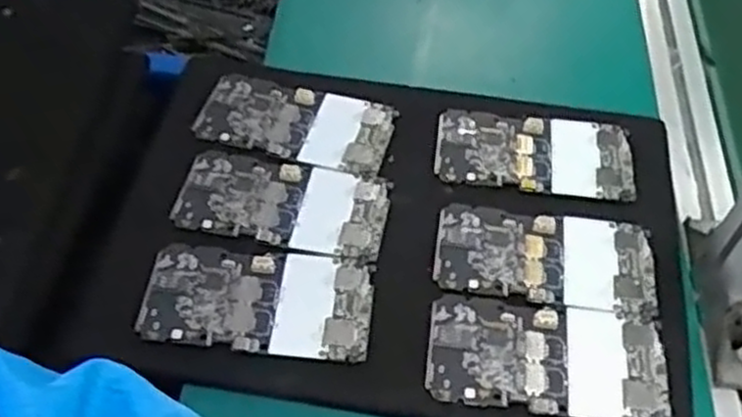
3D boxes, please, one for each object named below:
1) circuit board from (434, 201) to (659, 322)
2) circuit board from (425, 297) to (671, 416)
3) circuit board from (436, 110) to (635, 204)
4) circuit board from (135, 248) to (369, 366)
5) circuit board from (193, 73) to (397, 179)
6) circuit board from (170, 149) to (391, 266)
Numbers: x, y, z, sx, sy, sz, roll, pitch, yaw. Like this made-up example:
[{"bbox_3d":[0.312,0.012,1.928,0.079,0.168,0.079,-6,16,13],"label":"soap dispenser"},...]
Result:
[{"bbox_3d":[0.107,0.029,0.480,0.131,0.008,0.069,7,54,4],"label":"circuit board"},{"bbox_3d":[0.099,0.083,0.441,0.130,0.010,0.066,6,54,3],"label":"circuit board"},{"bbox_3d":[0.111,-0.038,0.533,0.131,0.004,0.067,3,53,1],"label":"circuit board"},{"bbox_3d":[-0.065,0.053,0.459,0.131,0.007,0.064,5,53,2],"label":"circuit board"},{"bbox_3d":[-0.051,-0.061,0.541,0.130,0.004,0.067,15,55,9],"label":"circuit board"},{"bbox_3d":[-0.055,-0.005,0.500,0.128,0.005,0.067,11,54,6],"label":"circuit board"}]

